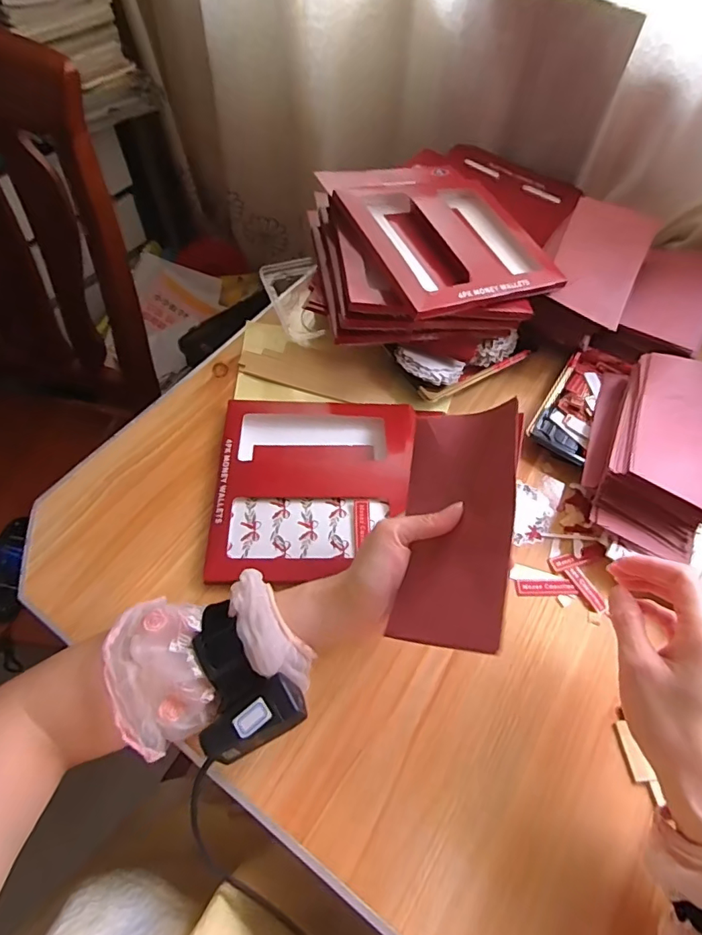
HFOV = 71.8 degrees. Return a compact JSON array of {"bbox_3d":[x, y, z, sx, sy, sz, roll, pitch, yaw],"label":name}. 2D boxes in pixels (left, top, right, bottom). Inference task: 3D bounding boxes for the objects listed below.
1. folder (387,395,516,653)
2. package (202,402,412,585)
[{"bbox_3d":[0.075,0.039,0.351,0.087,0.013,0.170,-10,61,43],"label":"folder"},{"bbox_3d":[-0.034,0.014,0.472,0.188,0.024,0.190,1,60,-2],"label":"package"}]

